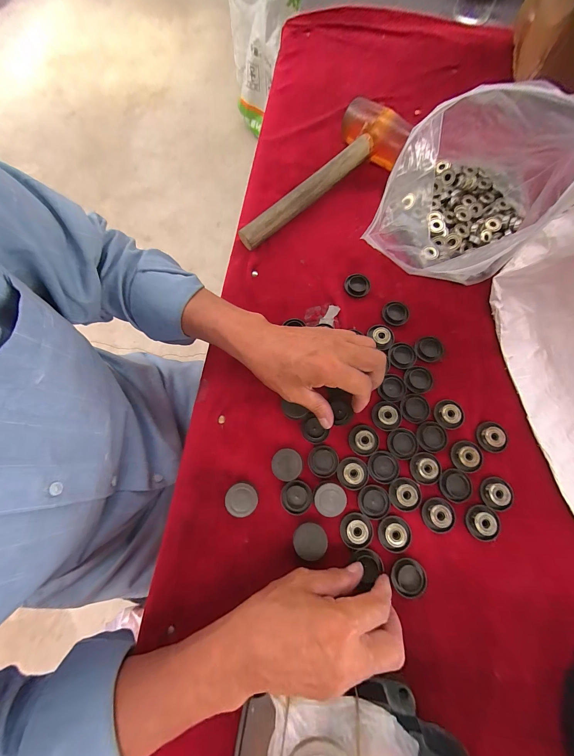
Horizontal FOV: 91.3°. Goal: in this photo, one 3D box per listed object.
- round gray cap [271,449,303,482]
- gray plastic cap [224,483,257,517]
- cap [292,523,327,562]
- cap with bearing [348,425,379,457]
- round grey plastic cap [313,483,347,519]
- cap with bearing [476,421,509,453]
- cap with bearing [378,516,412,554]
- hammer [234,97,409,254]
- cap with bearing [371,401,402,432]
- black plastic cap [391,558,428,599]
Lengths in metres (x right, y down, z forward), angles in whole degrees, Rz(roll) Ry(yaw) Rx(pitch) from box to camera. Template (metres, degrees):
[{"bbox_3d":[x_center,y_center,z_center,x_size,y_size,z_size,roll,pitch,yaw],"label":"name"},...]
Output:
[{"bbox_3d":[0.000,0.093,0.300,0.031,0.015,0.031,0,74,1],"label":"round gray cap"},{"bbox_3d":[-0.047,0.126,0.292,0.032,0.017,0.031,-4,74,0],"label":"gray plastic cap"},{"bbox_3d":[0.023,0.162,0.279,0.032,0.015,0.031,0,74,1],"label":"cap"},{"bbox_3d":[0.085,0.069,0.309,0.031,0.005,0.032,0,74,1],"label":"cap with bearing"},{"bbox_3d":[0.044,0.125,0.290,0.032,0.013,0.032,0,74,1],"label":"round grey plastic cap"},{"bbox_3d":[0.226,0.065,0.308,0.027,0.010,0.031,15,75,5],"label":"cap with bearing"},{"bbox_3d":[0.110,0.159,0.283,0.031,0.006,0.032,-1,74,1],"label":"cap with bearing"},{"bbox_3d":[0.034,-0.289,0.392,0.272,0.048,0.098,-34,77,-8],"label":"hammer"},{"bbox_3d":[0.113,0.042,0.316,0.031,0.005,0.032,0,74,1],"label":"cap with bearing"},{"bbox_3d":[0.119,0.195,0.274,0.032,0.005,0.032,0,74,1],"label":"black plastic cap"}]

